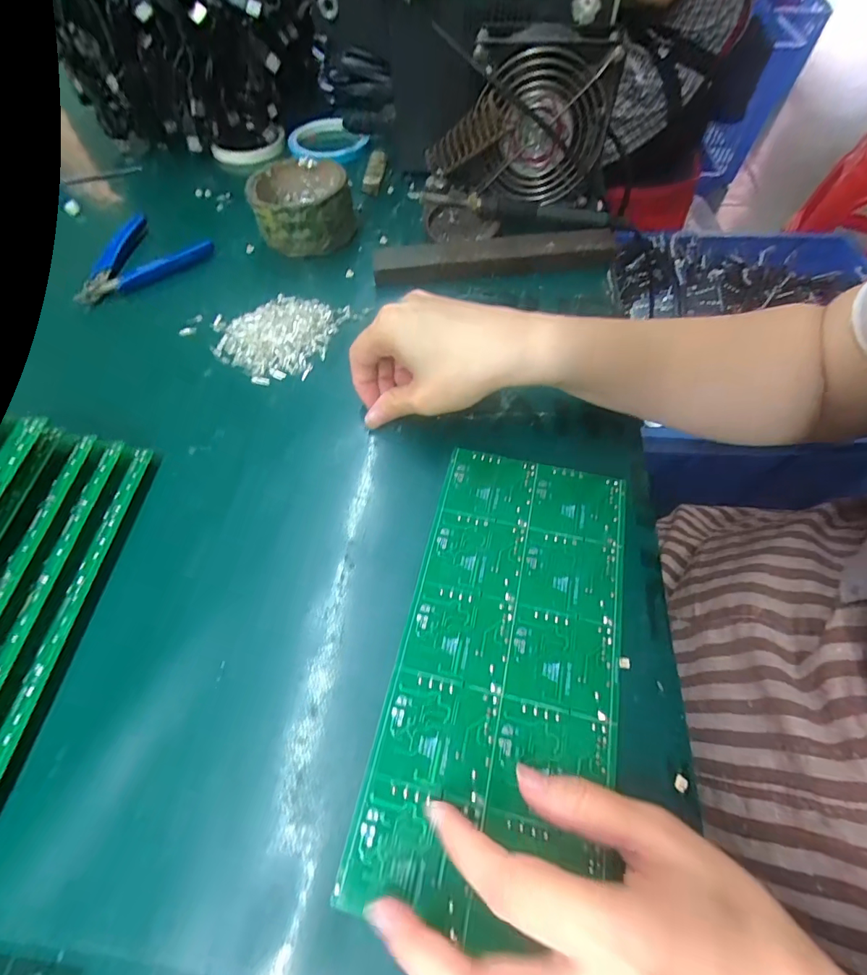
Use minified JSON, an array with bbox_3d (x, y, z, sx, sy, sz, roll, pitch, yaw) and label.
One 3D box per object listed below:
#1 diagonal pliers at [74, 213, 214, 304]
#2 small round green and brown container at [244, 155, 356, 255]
[{"bbox_3d":[-0.265,-0.211,0.405,0.113,0.016,0.095,-28,63,-16],"label":"diagonal pliers"},{"bbox_3d":[-0.118,-0.253,0.406,0.084,0.049,0.084,0,59,0],"label":"small round green and brown container"}]

